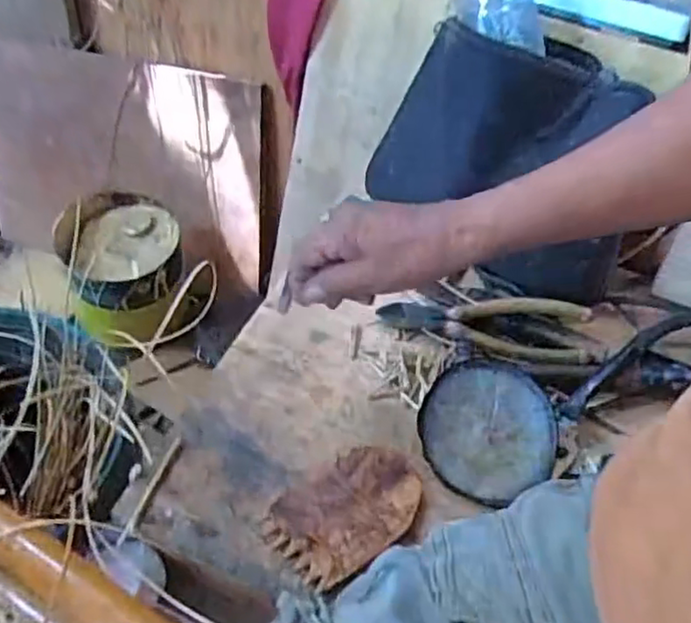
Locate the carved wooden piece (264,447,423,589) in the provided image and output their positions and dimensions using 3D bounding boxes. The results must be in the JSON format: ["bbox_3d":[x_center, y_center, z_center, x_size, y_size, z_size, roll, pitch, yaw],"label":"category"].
[{"bbox_3d":[0.004,0.132,0.436,0.100,0.019,0.065,-29,57,-25],"label":"carved wooden piece"}]

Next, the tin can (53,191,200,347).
[{"bbox_3d":[-0.305,-0.054,0.921,0.156,0.129,0.188,-18,53,-18],"label":"tin can"}]

